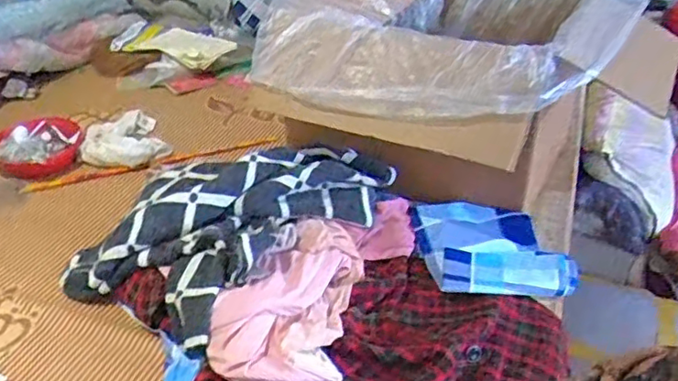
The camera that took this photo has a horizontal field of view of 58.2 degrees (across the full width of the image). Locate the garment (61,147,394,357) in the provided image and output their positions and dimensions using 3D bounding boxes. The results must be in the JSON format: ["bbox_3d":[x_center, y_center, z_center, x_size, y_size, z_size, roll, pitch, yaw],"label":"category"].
[{"bbox_3d":[-0.186,0.030,1.111,0.357,0.115,0.539,24,40,29],"label":"garment"}]

